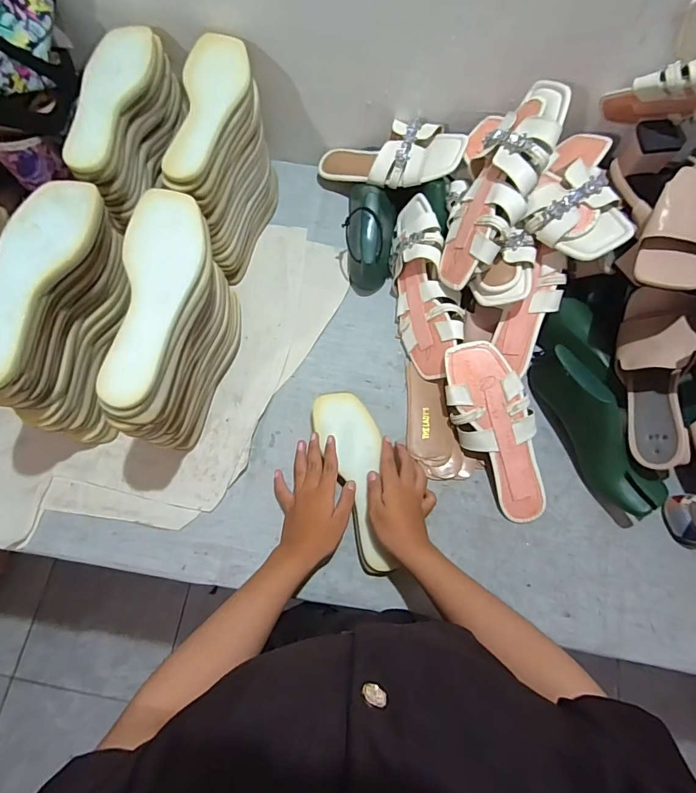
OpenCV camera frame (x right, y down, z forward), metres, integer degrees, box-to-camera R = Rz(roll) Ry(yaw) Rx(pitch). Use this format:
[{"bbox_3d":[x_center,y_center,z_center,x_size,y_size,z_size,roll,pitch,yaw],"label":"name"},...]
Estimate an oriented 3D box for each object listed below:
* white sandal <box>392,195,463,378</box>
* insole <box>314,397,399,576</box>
[{"bbox_3d":[0.114,-0.161,0.643,0.082,0.093,0.273,-11,71,-5],"label":"white sandal"},{"bbox_3d":[0.010,0.107,0.561,0.080,0.017,0.234,-9,75,-4],"label":"insole"}]

